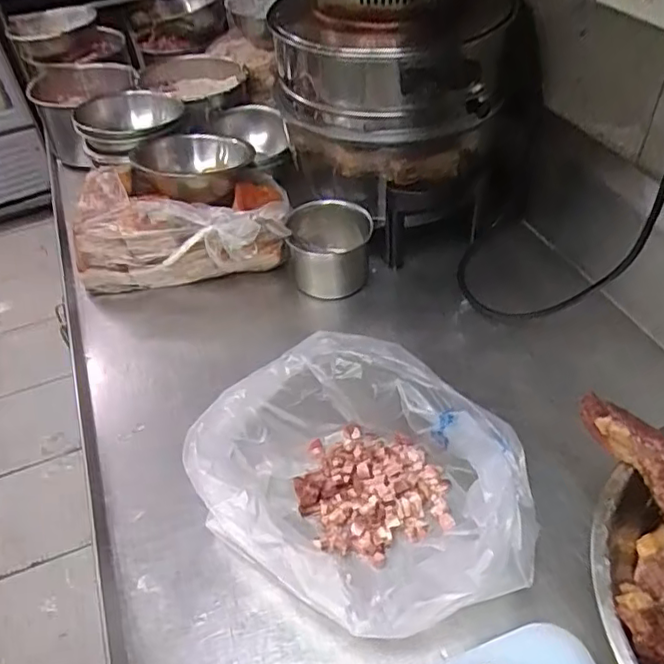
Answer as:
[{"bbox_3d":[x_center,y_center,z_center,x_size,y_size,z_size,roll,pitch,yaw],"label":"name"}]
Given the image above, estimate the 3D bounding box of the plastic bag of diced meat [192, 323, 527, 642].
[{"bbox_3d":[0.029,0.137,0.553,0.291,0.125,0.218,30,55,30],"label":"plastic bag of diced meat"}]

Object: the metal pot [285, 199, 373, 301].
[{"bbox_3d":[-0.002,-0.111,0.836,0.110,0.094,0.115,-3,45,3],"label":"metal pot"}]

